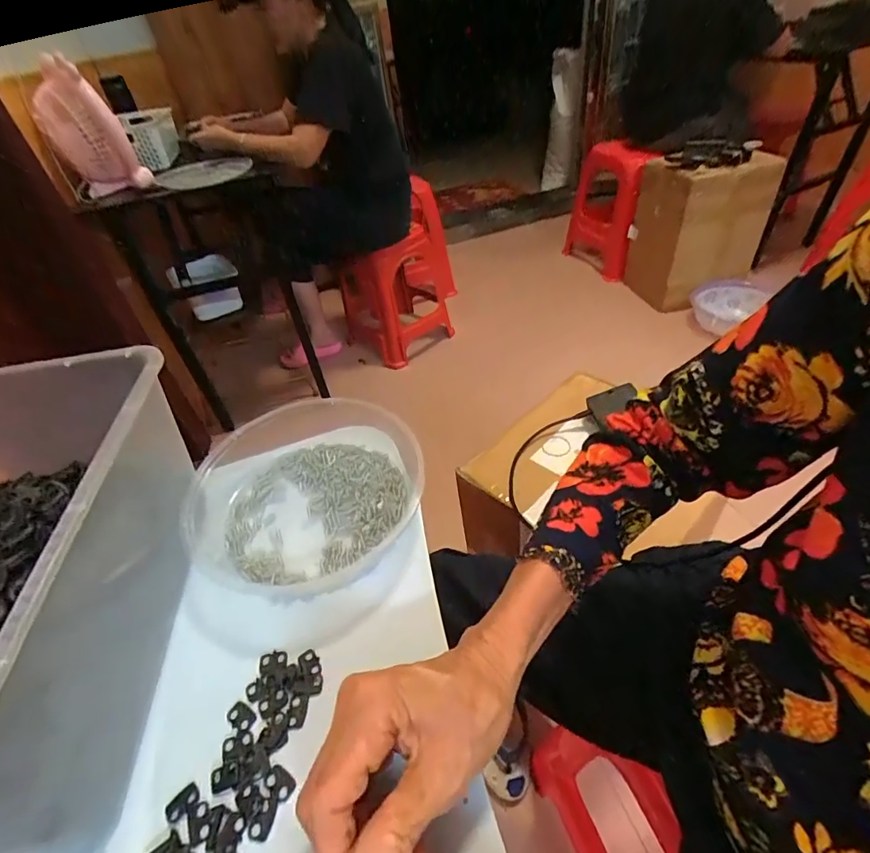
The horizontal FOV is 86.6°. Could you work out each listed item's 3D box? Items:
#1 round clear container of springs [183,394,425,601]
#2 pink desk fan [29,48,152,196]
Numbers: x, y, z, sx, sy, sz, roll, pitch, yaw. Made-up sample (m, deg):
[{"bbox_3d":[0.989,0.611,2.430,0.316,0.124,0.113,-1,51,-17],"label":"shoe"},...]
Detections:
[{"bbox_3d":[-0.111,0.048,0.386,0.184,0.051,0.171,-3,43,3],"label":"round clear container of springs"},{"bbox_3d":[-0.764,-0.650,1.020,0.159,0.235,0.154,-26,46,-20],"label":"pink desk fan"}]

